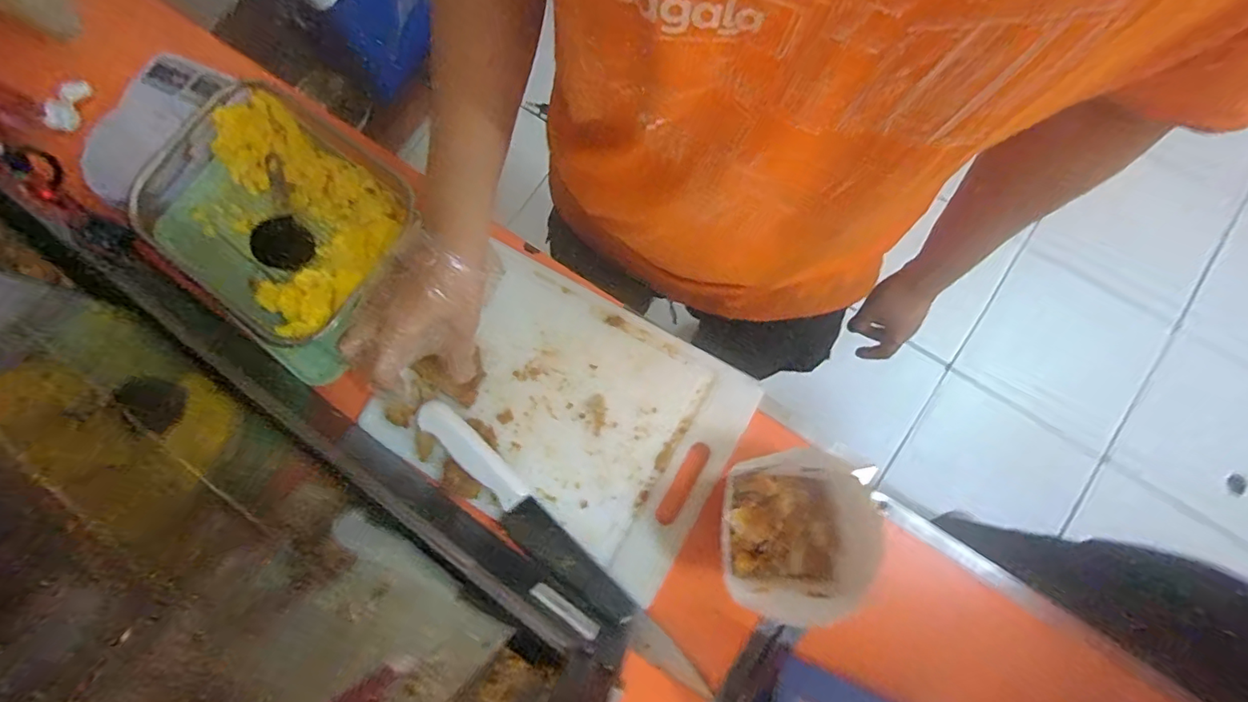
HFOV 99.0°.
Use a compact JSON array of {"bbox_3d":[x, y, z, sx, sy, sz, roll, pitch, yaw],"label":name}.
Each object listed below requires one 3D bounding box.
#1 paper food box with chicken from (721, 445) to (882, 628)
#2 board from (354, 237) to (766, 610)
[{"bbox_3d":[0.158,0.162,0.483,0.133,0.045,0.145,8,79,6],"label":"paper food box with chicken"},{"bbox_3d":[-0.062,0.060,0.539,0.327,0.021,0.241,29,80,9],"label":"board"}]

